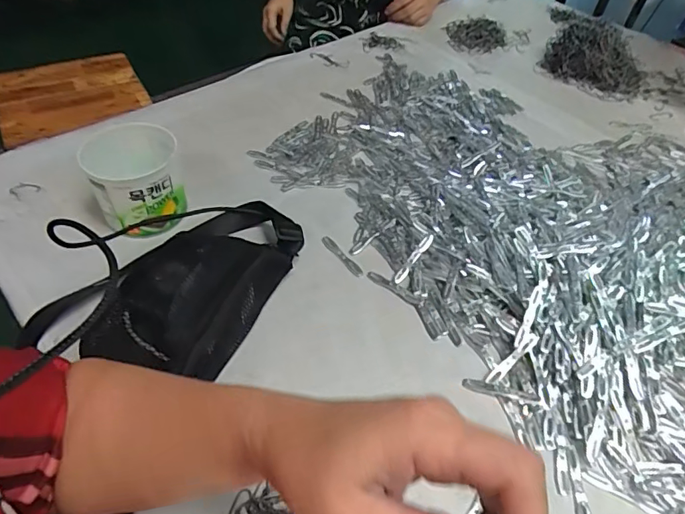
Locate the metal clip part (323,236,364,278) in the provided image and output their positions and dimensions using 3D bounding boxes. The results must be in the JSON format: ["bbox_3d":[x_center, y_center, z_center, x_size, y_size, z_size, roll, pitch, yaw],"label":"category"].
[{"bbox_3d":[0.000,-0.001,0.568,0.013,0.004,0.071,-28,56,-28],"label":"metal clip part"}]

